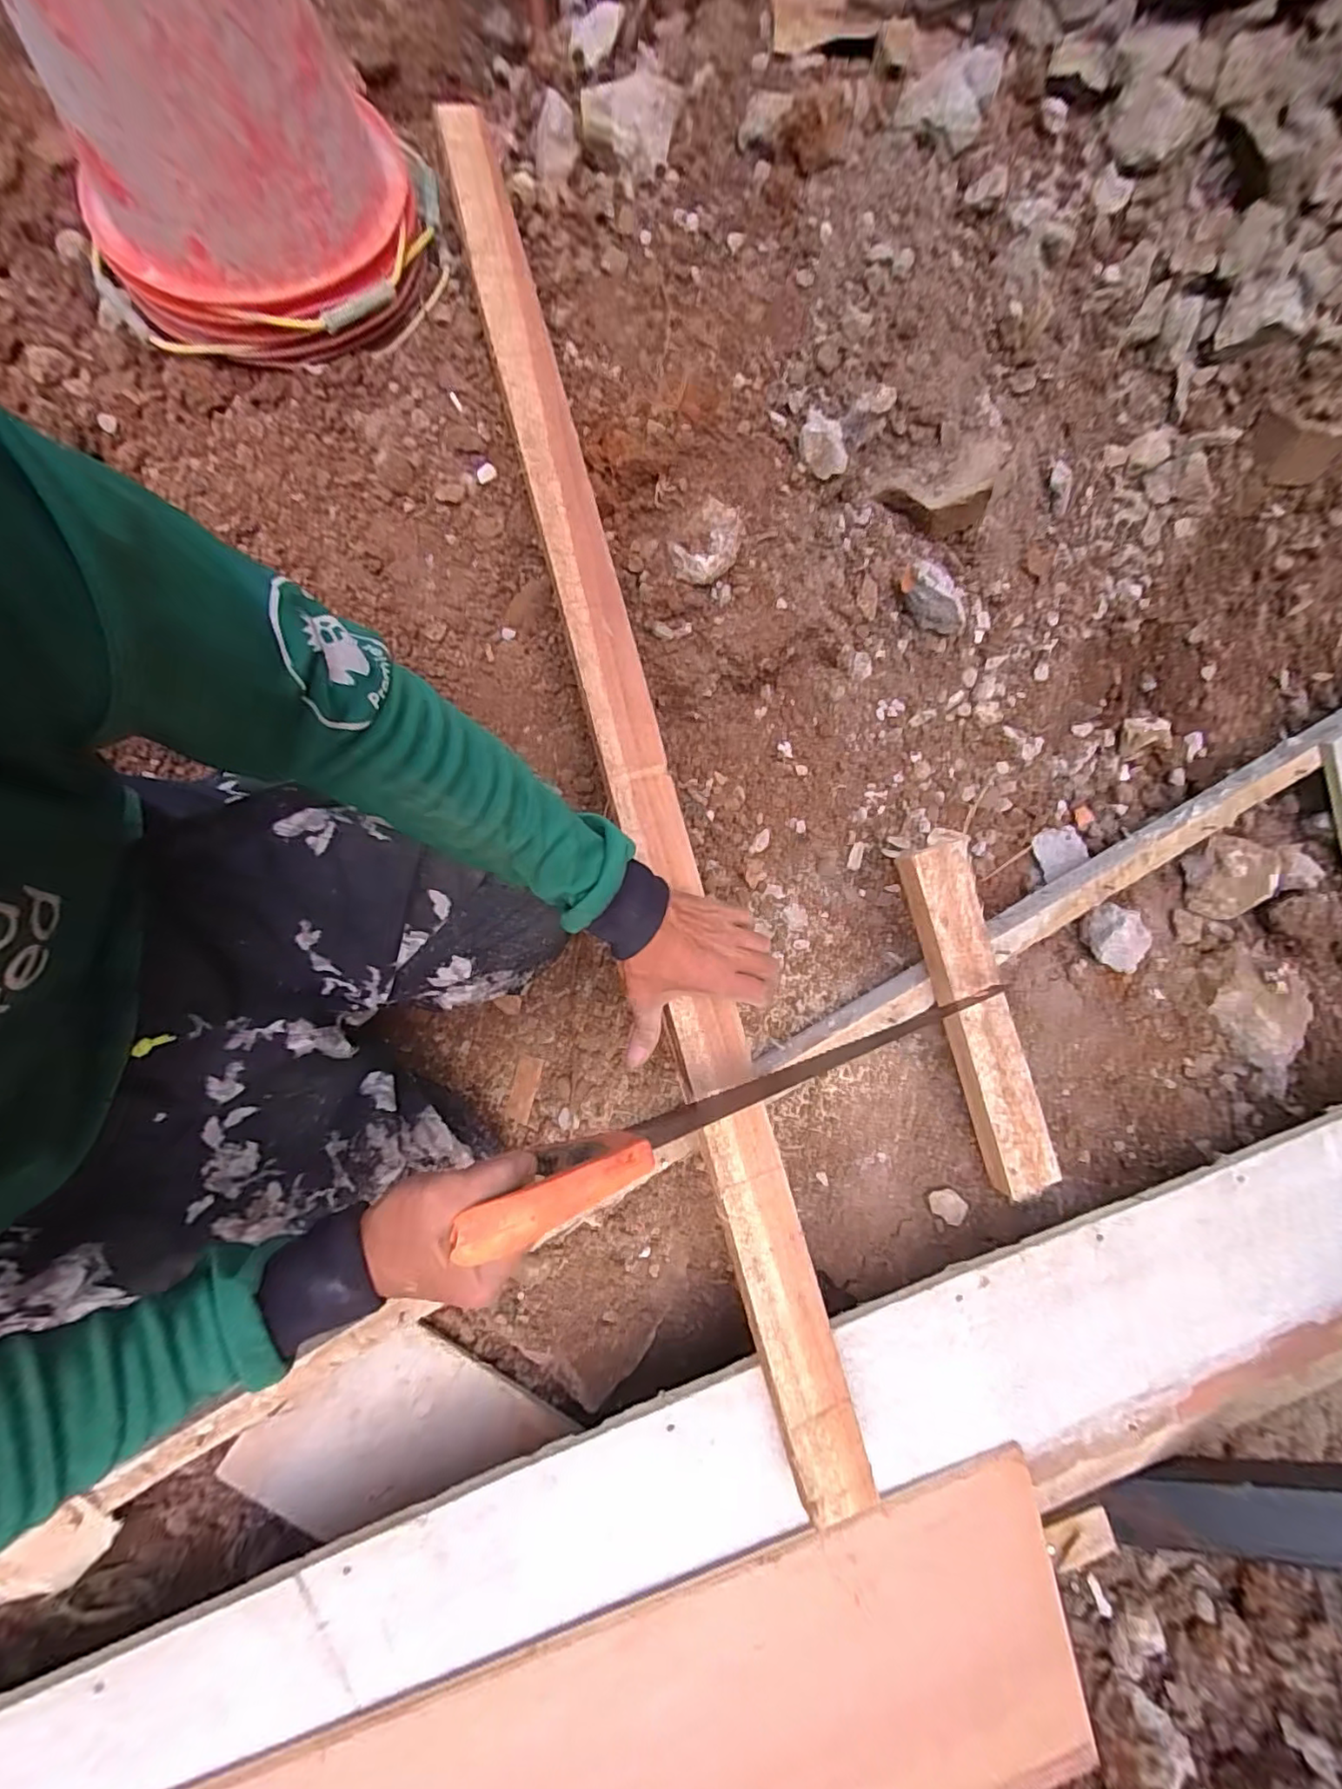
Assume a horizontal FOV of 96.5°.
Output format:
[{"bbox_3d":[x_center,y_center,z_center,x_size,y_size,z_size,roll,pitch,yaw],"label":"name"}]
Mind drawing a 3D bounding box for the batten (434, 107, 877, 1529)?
[{"bbox_3d":[-0.038,-0.143,0.544,0.069,0.031,1.303,-15,84,-3],"label":"batten"}]

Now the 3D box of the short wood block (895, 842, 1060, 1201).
[{"bbox_3d":[0.309,0.123,0.607,0.064,0.027,0.347,-15,87,-4],"label":"short wood block"}]

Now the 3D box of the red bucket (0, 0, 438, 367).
[{"bbox_3d":[-0.396,-0.692,0.515,0.243,0.268,0.243,-1,67,2],"label":"red bucket"}]

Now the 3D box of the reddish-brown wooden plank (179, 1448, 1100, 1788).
[{"bbox_3d":[-0.095,0.776,0.485,0.923,0.017,0.335,-15,91,-7],"label":"reddish-brown wooden plank"}]

